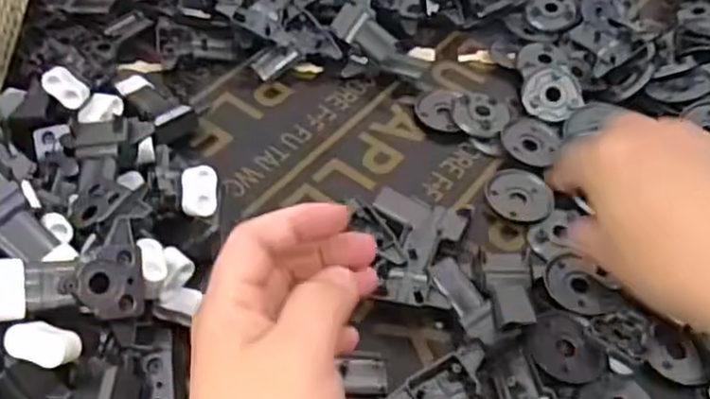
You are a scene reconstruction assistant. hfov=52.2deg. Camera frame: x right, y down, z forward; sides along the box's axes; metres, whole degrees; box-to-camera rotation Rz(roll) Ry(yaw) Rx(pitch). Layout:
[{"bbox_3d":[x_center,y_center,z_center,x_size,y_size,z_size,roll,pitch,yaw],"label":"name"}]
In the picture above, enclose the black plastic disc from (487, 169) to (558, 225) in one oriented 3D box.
[{"bbox_3d":[0.108,-0.003,0.471,0.045,0.004,0.039,27,53,18],"label":"black plastic disc"}]

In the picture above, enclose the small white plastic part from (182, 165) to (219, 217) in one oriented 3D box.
[{"bbox_3d":[-0.081,-0.004,0.381,0.018,0.014,0.026,-5,88,-8],"label":"small white plastic part"}]

